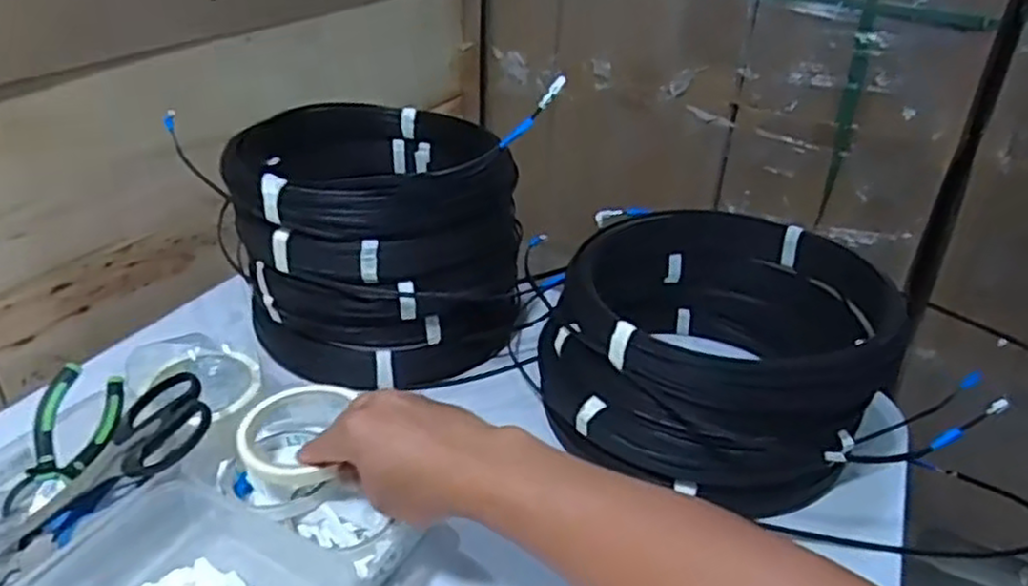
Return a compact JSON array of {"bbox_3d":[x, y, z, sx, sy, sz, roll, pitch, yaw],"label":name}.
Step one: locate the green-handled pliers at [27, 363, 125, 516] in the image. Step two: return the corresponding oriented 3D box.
[{"bbox_3d":[-0.336,0.110,0.557,0.049,0.011,0.107,23,57,-26],"label":"green-handled pliers"}]

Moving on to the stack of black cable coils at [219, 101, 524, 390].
[{"bbox_3d":[-0.138,-0.057,0.777,0.271,0.211,0.265,1,31,-4],"label":"stack of black cable coils"}]

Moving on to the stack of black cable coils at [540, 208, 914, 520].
[{"bbox_3d":[0.182,0.045,0.673,0.273,0.129,0.271,17,34,22],"label":"stack of black cable coils"}]

